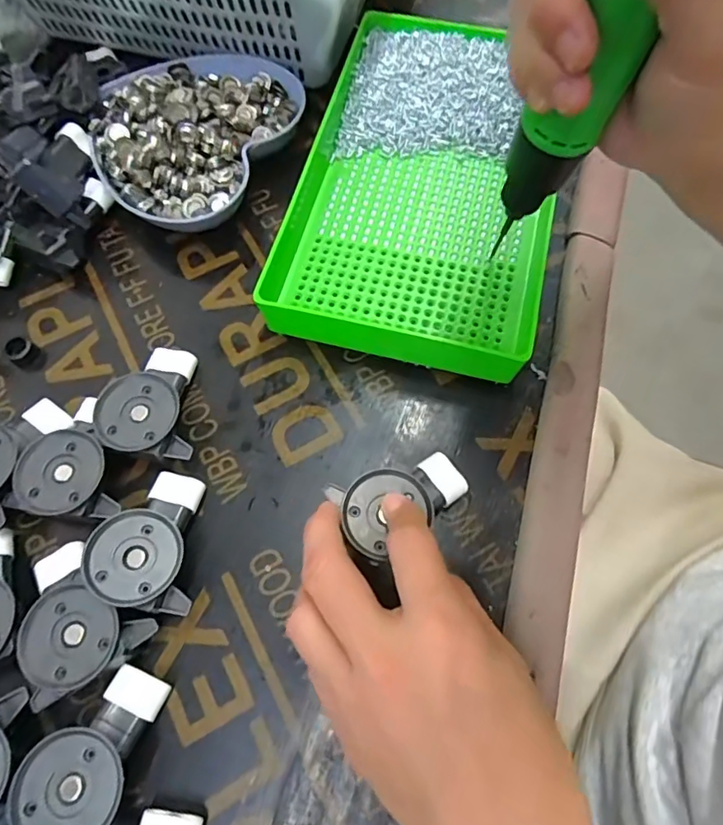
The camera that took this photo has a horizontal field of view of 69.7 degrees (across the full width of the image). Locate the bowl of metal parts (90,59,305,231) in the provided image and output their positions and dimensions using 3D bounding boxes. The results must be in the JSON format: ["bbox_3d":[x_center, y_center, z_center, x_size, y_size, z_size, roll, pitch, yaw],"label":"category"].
[{"bbox_3d":[-0.114,-0.185,0.348,0.123,0.035,0.146,25,71,11],"label":"bowl of metal parts"}]

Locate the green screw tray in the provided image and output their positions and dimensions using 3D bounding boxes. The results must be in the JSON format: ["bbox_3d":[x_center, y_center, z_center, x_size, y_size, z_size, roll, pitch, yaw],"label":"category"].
[{"bbox_3d":[0.039,-0.142,0.326,0.160,0.039,0.246,12,69,6],"label":"green screw tray"}]

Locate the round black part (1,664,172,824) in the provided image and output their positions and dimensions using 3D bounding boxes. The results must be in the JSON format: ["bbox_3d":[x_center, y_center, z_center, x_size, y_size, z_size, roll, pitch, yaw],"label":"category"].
[{"bbox_3d":[-0.111,0.146,0.222,0.045,0.031,0.064,17,70,8],"label":"round black part"}]

